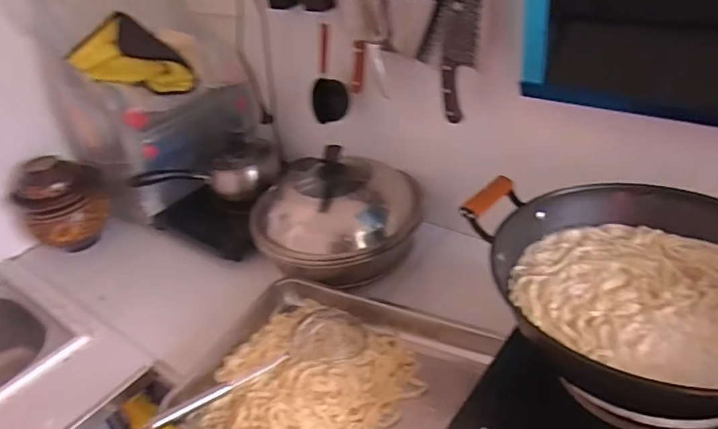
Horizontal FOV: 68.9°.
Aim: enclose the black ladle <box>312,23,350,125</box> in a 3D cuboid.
[{"bbox_3d":[-0.066,-0.283,1.088,0.081,0.196,0.043,-7,33,0],"label":"black ladle"}]

